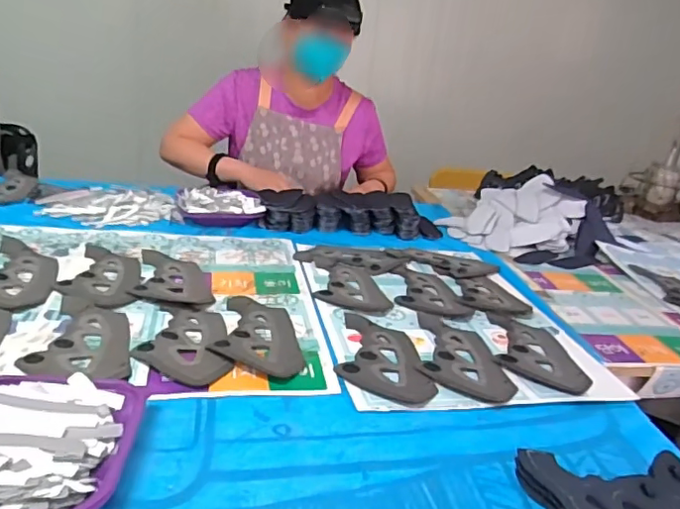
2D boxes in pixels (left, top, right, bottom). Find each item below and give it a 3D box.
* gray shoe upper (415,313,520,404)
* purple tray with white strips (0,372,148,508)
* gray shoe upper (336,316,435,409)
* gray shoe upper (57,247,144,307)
[{"bbox_3d":[0.170,0.138,0.772,0.122,0.007,0.192,10,22,6],"label":"gray shoe upper"},{"bbox_3d":[-0.276,0.172,0.495,0.176,0.049,0.161,3,22,-11],"label":"purple tray with white strips"},{"bbox_3d":[0.063,0.134,0.747,0.122,0.006,0.187,9,22,4],"label":"gray shoe upper"},{"bbox_3d":[-0.362,0.028,0.866,0.108,0.005,0.204,4,22,-9],"label":"gray shoe upper"}]

